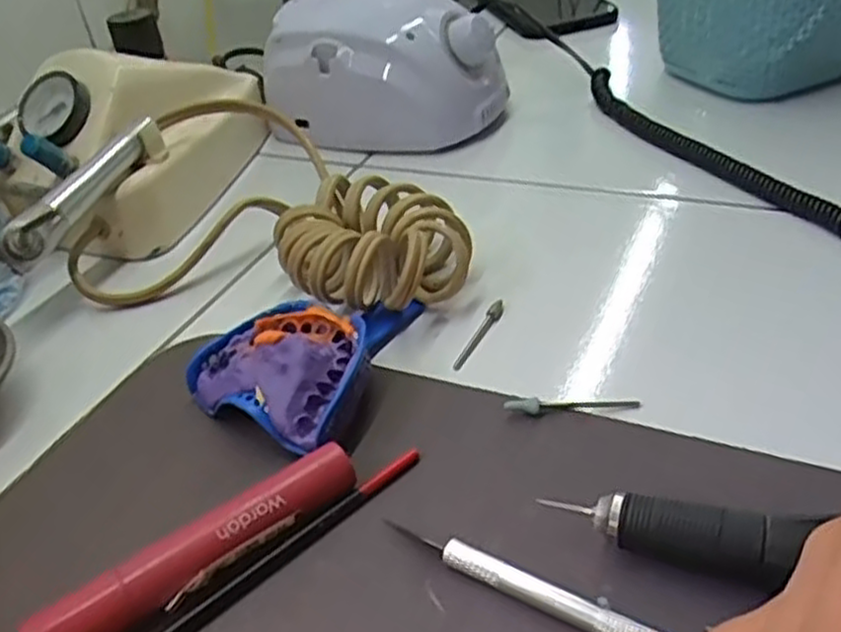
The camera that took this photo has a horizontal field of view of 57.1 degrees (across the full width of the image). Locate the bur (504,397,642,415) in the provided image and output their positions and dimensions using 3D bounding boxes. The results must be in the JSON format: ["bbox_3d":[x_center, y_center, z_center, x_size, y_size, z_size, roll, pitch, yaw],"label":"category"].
[{"bbox_3d":[0.056,0.033,0.283,0.049,0.007,0.006,-5,37,6],"label":"bur"}]

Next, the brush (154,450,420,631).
[{"bbox_3d":[-0.067,0.088,0.231,0.170,0.005,0.007,-32,42,-28],"label":"brush"}]

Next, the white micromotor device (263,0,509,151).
[{"bbox_3d":[-0.022,-0.162,0.498,0.144,0.075,0.086,7,40,21],"label":"white micromotor device"}]

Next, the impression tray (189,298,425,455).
[{"bbox_3d":[-0.046,0.013,0.314,0.074,0.032,0.092,12,41,26],"label":"impression tray"}]

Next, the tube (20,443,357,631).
[{"bbox_3d":[-0.066,0.074,0.239,0.104,0.016,0.014,-29,40,-24],"label":"tube"}]

